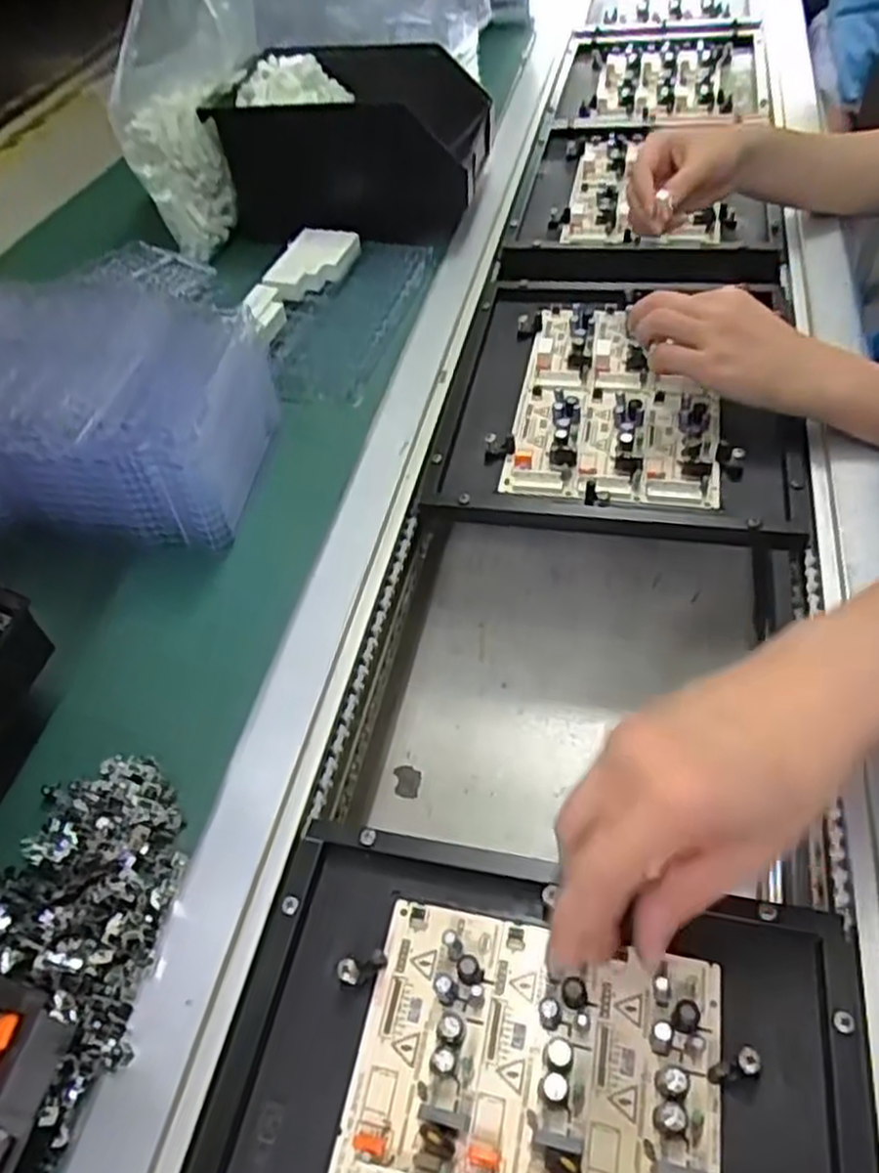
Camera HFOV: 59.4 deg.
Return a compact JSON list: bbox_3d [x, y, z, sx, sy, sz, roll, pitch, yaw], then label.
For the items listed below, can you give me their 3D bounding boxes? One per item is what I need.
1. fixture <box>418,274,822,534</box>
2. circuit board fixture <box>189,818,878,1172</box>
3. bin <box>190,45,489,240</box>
[{"bbox_3d":[0.125,-0.145,0.544,0.234,0.021,0.262,5,50,13],"label":"fixture"},{"bbox_3d":[0.027,0.229,0.266,0.240,0.039,0.255,9,53,10],"label":"circuit board fixture"},{"bbox_3d":[-0.076,-0.415,0.725,0.228,0.112,0.164,-1,49,8],"label":"bin"}]

